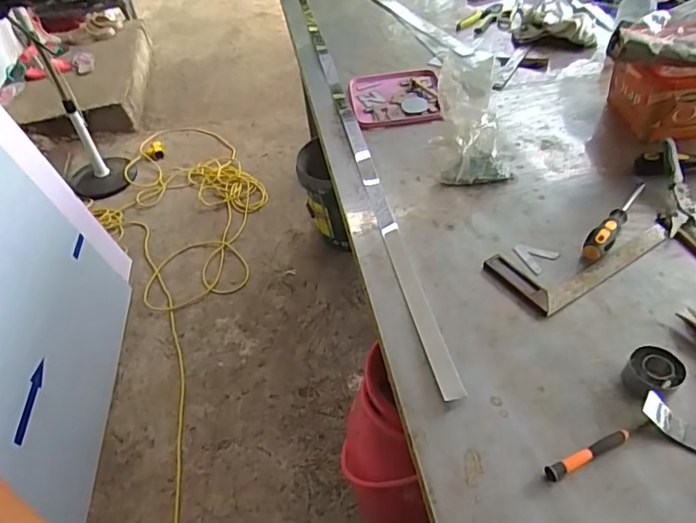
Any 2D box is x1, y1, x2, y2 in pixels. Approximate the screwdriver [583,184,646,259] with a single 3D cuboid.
[{"bbox_3d":[0.387,-0.068,0.746,0.029,0.036,0.201,28,54,30],"label":"screwdriver"}]

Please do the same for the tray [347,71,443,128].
[{"bbox_3d":[0.097,-0.328,1.058,0.177,0.030,0.193,-6,45,0],"label":"tray"}]

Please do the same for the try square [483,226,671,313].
[{"bbox_3d":[0.322,-0.012,0.717,0.245,0.011,0.108,-23,47,-16],"label":"try square"}]

